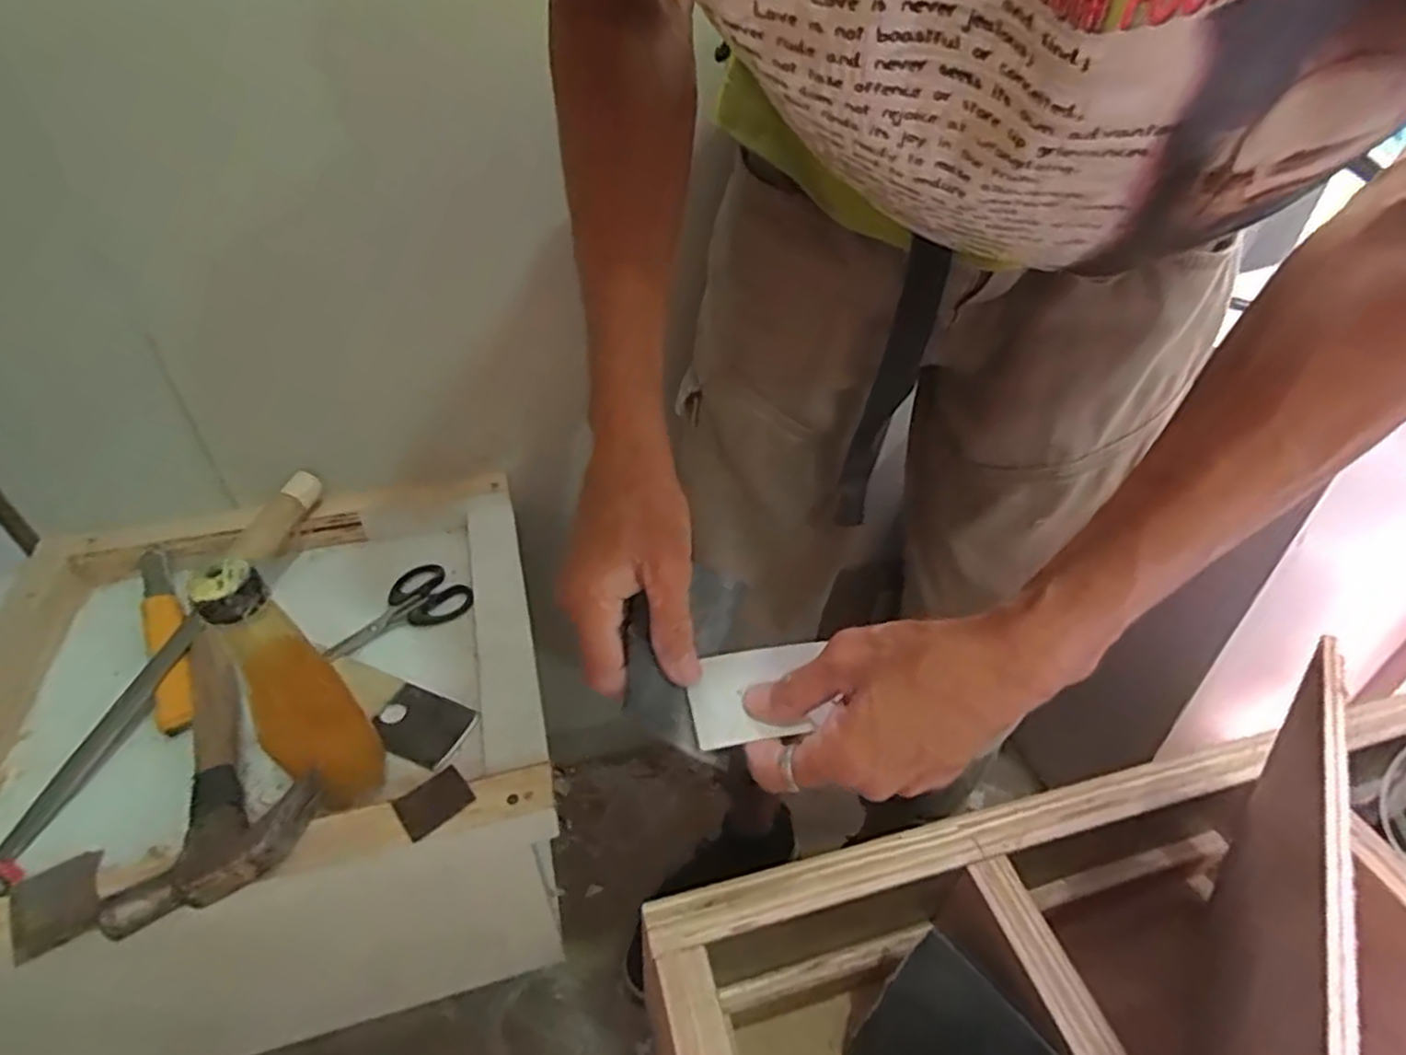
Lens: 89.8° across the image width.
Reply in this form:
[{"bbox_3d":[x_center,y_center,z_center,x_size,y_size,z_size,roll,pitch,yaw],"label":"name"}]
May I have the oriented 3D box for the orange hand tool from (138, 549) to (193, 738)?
[{"bbox_3d":[-0.398,0.075,0.523,0.025,0.025,0.166,-22,45,-25],"label":"orange hand tool"}]

